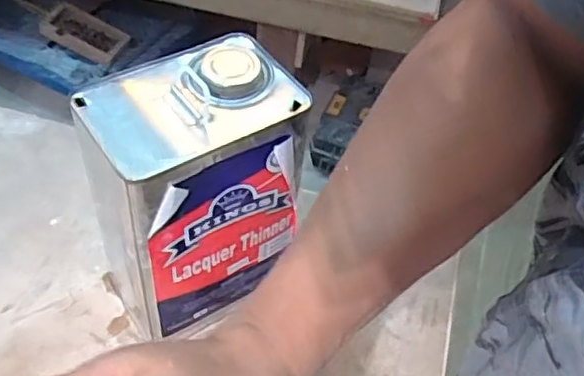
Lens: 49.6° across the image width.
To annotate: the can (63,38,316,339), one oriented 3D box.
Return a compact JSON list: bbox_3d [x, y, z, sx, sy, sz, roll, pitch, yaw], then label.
[{"bbox_3d":[-0.085,0.006,0.553,0.151,0.232,0.128,-22,55,-22],"label":"can"}]

